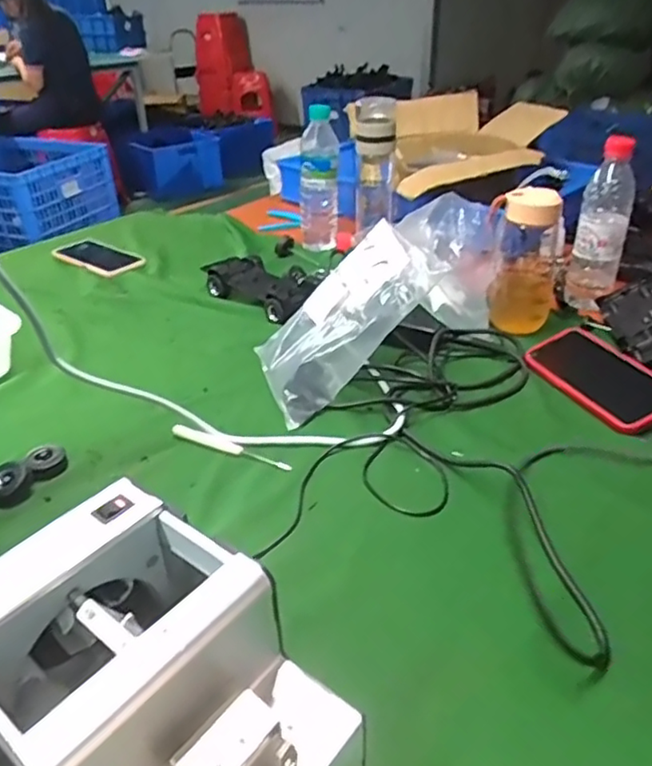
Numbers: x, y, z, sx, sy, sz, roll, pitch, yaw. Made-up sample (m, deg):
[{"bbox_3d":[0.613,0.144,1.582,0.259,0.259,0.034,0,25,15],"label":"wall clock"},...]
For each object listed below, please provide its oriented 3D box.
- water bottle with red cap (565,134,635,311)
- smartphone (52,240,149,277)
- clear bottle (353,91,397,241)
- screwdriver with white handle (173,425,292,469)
[{"bbox_3d":[0.369,-0.204,0.835,0.066,0.209,0.058,14,36,22],"label":"water bottle with red cap"},{"bbox_3d":[-0.381,-0.214,1.055,0.173,0.009,0.088,22,39,31],"label":"smartphone"},{"bbox_3d":[0.078,-0.361,1.053,0.075,0.208,0.056,-1,33,0],"label":"clear bottle"},{"bbox_3d":[-0.096,0.064,0.616,0.137,0.013,0.012,16,35,22],"label":"screwdriver with white handle"}]

